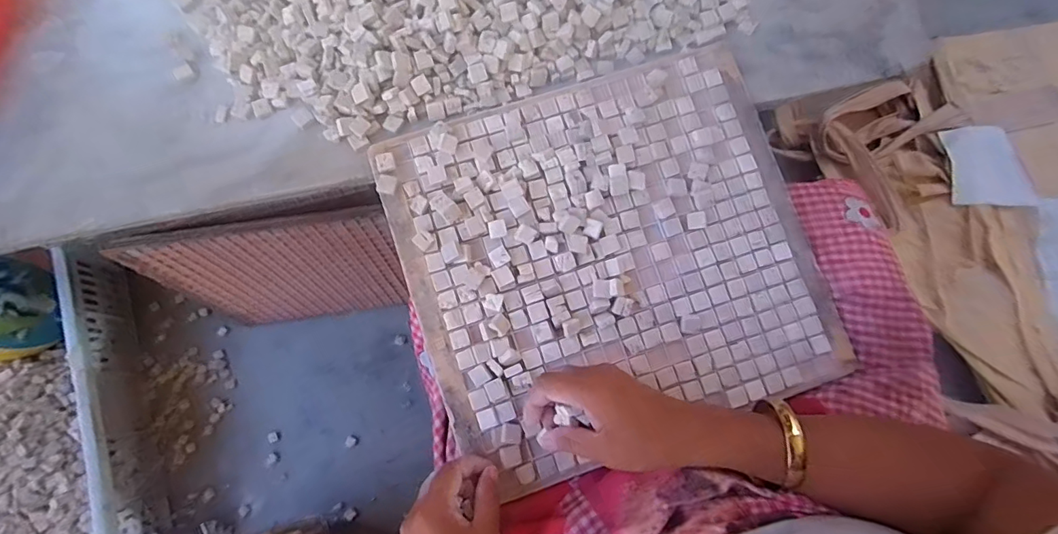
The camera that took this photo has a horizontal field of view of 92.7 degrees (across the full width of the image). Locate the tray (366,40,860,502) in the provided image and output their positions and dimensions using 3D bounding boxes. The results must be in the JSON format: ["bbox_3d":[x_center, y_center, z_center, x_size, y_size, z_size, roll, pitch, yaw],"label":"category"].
[{"bbox_3d":[0.070,-0.011,0.441,0.345,0.035,0.314,-18,77,-5],"label":"tray"}]

